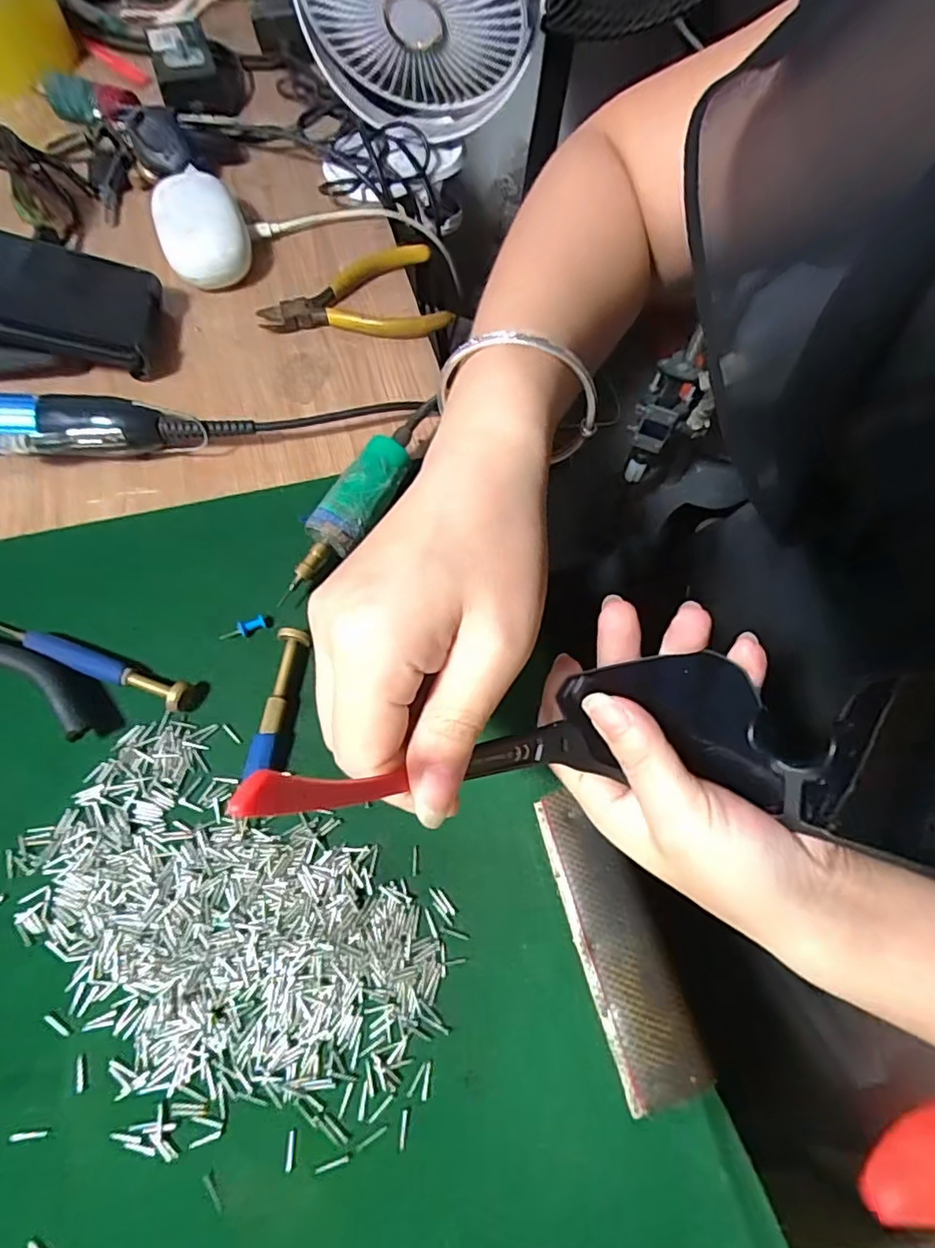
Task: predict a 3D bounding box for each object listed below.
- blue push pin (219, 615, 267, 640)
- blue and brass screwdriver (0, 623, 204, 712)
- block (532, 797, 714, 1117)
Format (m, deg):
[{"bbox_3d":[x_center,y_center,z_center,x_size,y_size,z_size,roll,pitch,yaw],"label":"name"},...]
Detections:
[{"bbox_3d":[-0.112,0.003,0.294,0.023,0.006,0.007,-28,70,-14],"label":"blue push pin"},{"bbox_3d":[-0.181,0.018,0.281,0.111,0.011,0.014,18,66,6],"label":"blue and brass screwdriver"},{"bbox_3d":[0.062,0.129,0.246,0.035,0.007,0.116,-15,67,-9],"label":"block"}]

